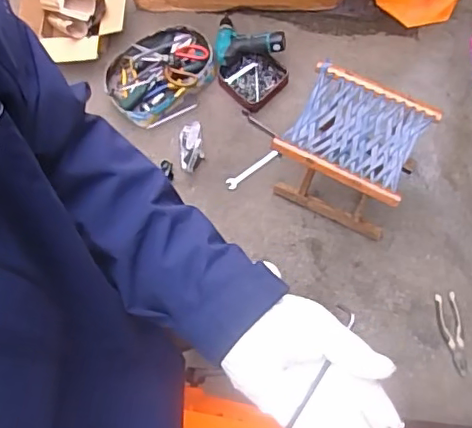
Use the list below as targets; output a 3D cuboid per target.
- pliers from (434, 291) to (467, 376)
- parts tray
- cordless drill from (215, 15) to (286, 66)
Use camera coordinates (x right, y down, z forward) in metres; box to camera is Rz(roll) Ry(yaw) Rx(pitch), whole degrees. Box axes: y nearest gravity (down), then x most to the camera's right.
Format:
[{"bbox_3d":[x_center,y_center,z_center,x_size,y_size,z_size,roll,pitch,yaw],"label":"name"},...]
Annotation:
[{"bbox_3d":[0.527,0.290,1.385,0.059,0.011,0.196,-3,72,0],"label":"pliers"},{"bbox_3d":[0.047,-0.393,1.644,0.152,0.054,0.160,-42,76,-10],"label":"parts tray"},{"bbox_3d":[0.034,-0.514,1.636,0.238,0.073,0.183,8,72,25],"label":"cordless drill"}]

